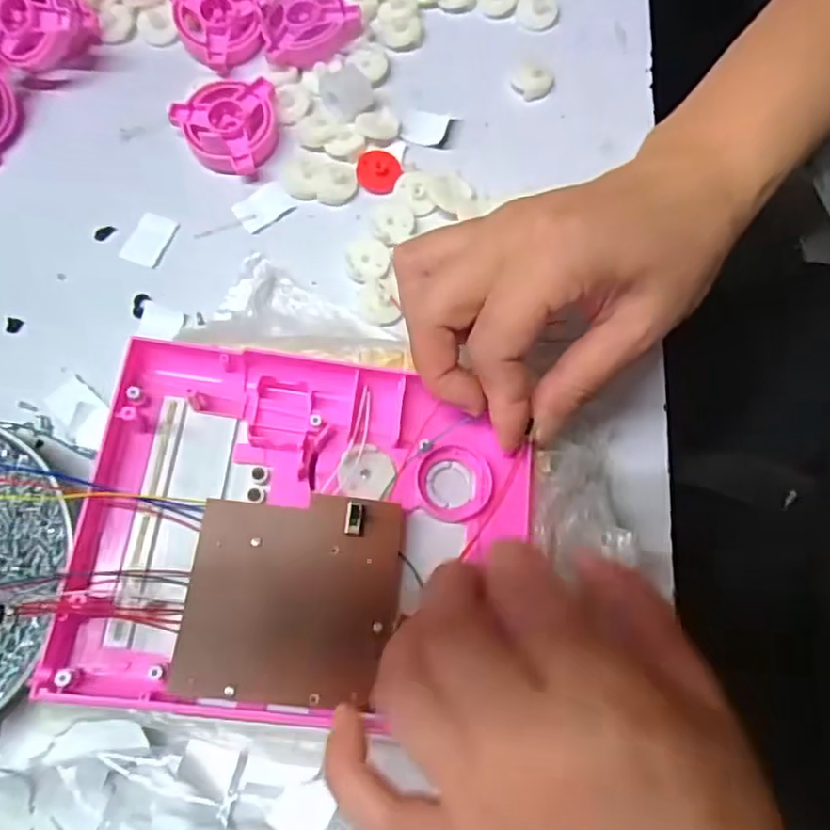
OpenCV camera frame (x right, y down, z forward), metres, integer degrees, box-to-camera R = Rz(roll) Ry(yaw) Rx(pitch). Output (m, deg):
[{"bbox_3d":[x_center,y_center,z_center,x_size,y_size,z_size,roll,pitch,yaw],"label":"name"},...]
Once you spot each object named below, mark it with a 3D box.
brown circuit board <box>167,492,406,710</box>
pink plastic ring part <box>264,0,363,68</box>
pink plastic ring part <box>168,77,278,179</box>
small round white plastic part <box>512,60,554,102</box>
[{"bbox_3d":[-0.044,0.064,0.234,0.073,0.004,0.071,6,69,-2],"label":"brown circuit board"},{"bbox_3d":[-0.057,-0.219,0.359,0.051,0.015,0.050,-10,73,-1],"label":"pink plastic ring part"},{"bbox_3d":[-0.100,-0.150,0.344,0.053,0.015,0.050,-11,73,-1],"label":"pink plastic ring part"},{"bbox_3d":[0.066,-0.184,0.354,0.020,0.007,0.024,22,76,8],"label":"small round white plastic part"}]

